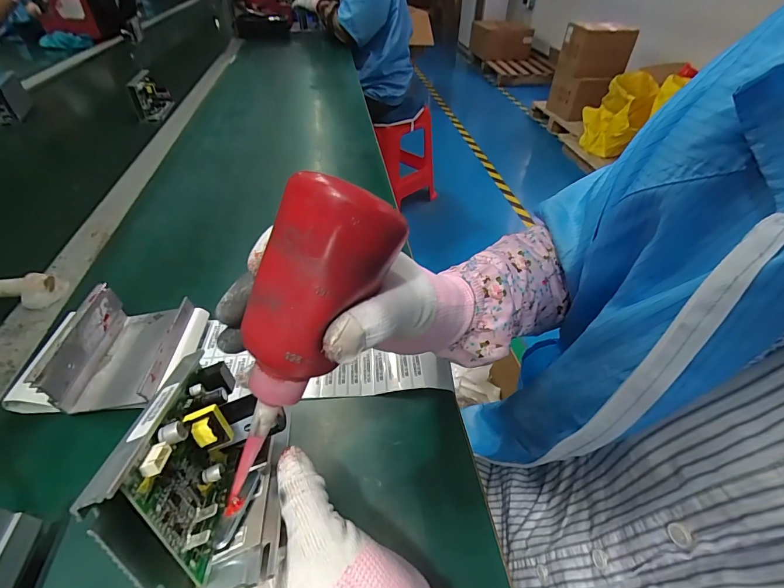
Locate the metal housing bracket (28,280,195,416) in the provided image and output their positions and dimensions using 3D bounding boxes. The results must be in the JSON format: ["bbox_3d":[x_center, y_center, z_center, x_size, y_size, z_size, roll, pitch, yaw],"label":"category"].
[{"bbox_3d":[-0.243,0.048,0.348,0.090,0.054,0.114,-1,43,-3],"label":"metal housing bracket"}]

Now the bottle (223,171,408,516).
[{"bbox_3d":[-0.052,0.029,0.193,0.044,0.173,0.042,31,14,28],"label":"bottle"}]

